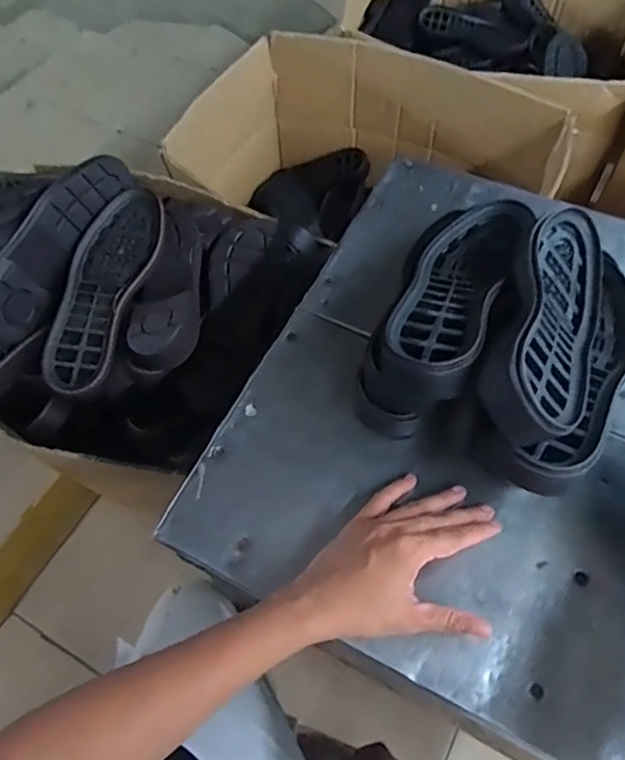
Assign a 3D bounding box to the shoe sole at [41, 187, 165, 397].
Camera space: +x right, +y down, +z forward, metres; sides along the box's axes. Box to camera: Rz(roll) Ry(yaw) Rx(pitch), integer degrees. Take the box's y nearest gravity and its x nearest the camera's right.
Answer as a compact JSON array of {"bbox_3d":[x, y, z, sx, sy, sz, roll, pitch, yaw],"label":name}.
[{"bbox_3d":[-0.251,-0.113,0.700,0.094,0.046,0.278,12,61,10],"label":"shoe sole"}]

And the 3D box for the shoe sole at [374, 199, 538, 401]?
[{"bbox_3d":[0.116,-0.079,0.473,0.081,0.050,0.260,22,50,15],"label":"shoe sole"}]

